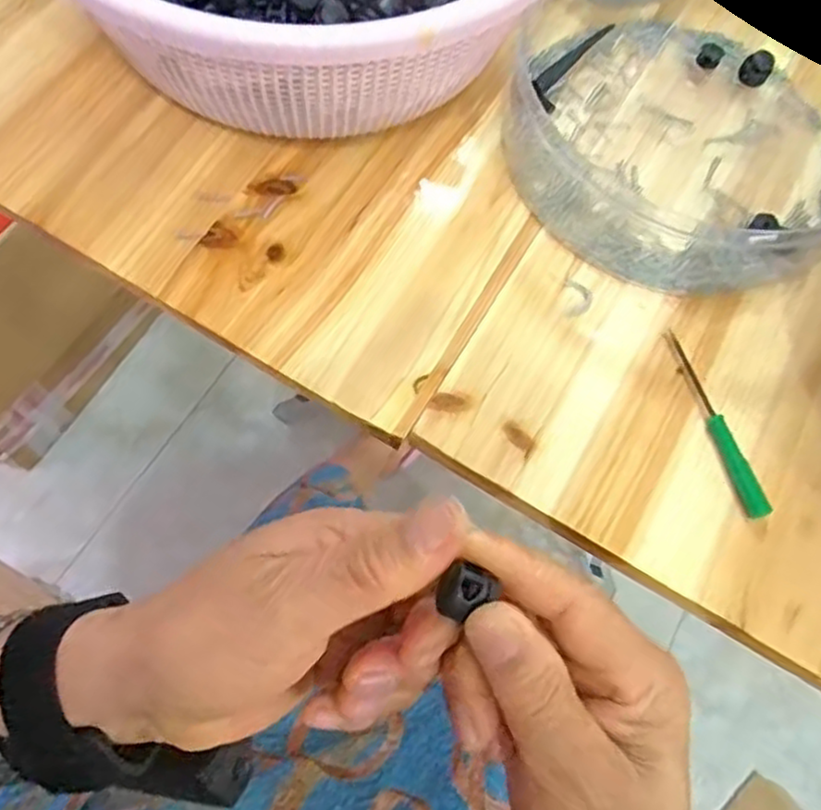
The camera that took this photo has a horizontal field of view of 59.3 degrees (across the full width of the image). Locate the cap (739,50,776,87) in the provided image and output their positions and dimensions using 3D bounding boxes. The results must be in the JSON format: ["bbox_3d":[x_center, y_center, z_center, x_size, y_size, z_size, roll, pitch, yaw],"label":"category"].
[{"bbox_3d":[0.203,-0.198,0.421,0.017,0.021,0.016,2,67,-4],"label":"cap"}]

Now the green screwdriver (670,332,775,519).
[{"bbox_3d":[0.143,0.007,0.337,0.010,0.007,0.096,-12,69,-10],"label":"green screwdriver"}]

